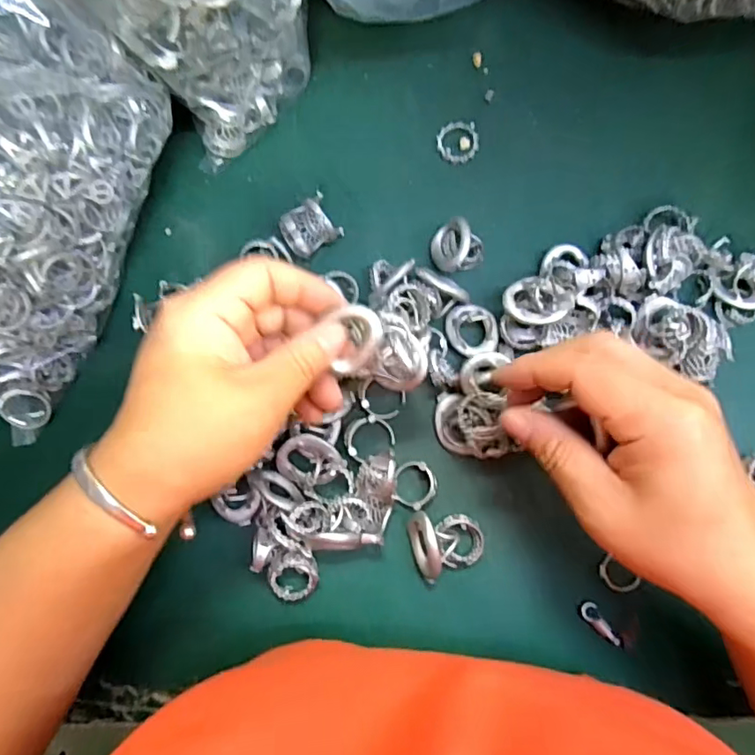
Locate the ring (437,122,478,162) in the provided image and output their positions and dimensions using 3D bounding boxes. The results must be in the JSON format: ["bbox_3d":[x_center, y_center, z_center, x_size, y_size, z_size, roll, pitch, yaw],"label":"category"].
[{"bbox_3d":[0.049,-0.144,0.331,0.025,0.004,0.025,0,82,-2],"label":"ring"}]

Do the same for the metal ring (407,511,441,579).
[{"bbox_3d":[0.025,0.089,0.290,0.012,0.024,0.034,-14,83,-4],"label":"metal ring"}]

